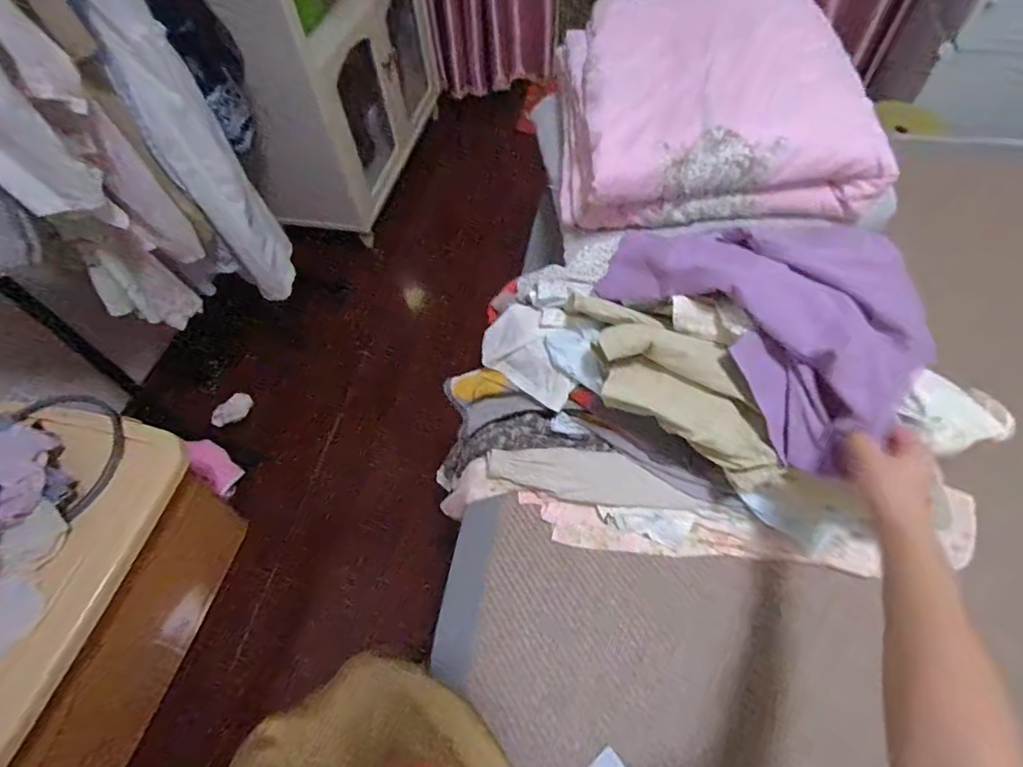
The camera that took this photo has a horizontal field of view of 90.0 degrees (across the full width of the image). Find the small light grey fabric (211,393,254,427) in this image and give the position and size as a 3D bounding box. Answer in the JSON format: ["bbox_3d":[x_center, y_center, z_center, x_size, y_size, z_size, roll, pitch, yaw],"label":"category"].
[{"bbox_3d":[-0.774,0.075,1.415,0.034,0.062,0.110,28,63,20],"label":"small light grey fabric"}]

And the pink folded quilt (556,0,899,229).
[{"bbox_3d":[0.280,-0.462,0.811,0.410,0.141,0.504,-3,57,2],"label":"pink folded quilt"}]

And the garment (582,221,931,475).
[{"bbox_3d":[0.295,-0.084,0.603,0.181,0.116,0.357,-35,62,-17],"label":"garment"}]

